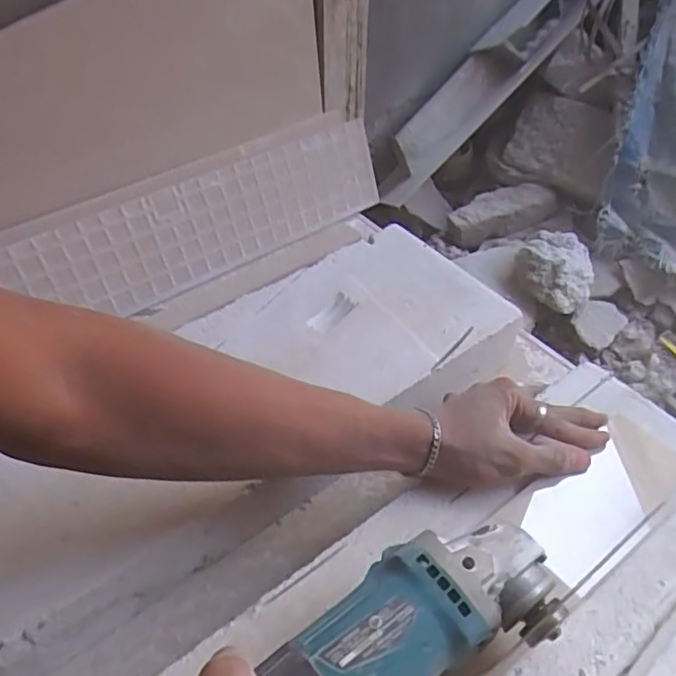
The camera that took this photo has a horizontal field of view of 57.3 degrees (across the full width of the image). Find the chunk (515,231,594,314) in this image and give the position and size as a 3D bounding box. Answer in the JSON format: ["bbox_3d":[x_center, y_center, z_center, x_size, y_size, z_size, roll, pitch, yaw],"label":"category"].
[{"bbox_3d":[0.291,-0.094,0.827,0.100,0.064,0.096,19,47,19],"label":"chunk"}]

